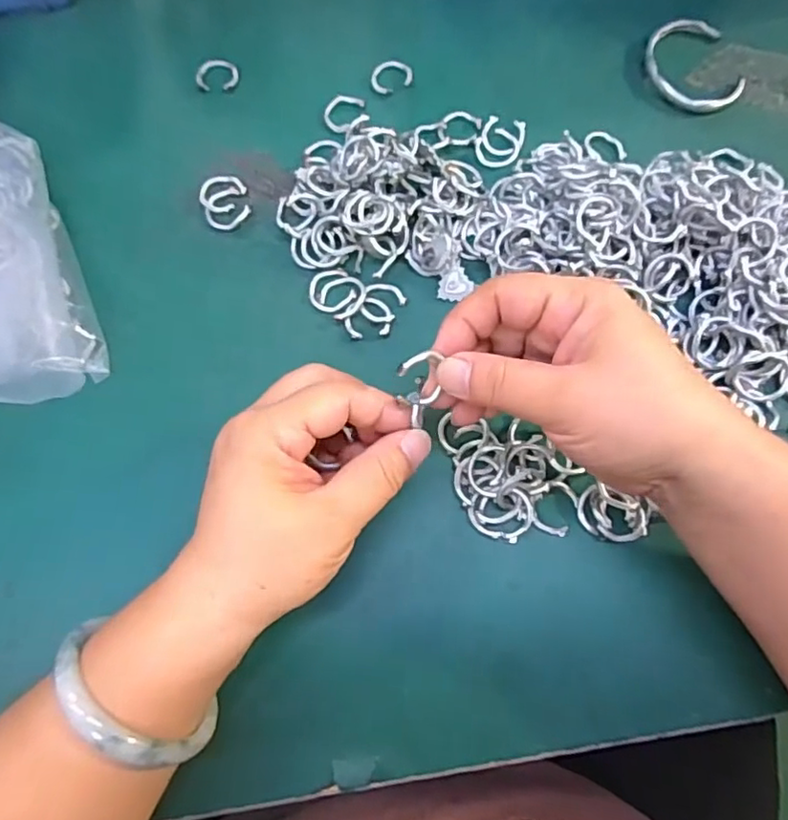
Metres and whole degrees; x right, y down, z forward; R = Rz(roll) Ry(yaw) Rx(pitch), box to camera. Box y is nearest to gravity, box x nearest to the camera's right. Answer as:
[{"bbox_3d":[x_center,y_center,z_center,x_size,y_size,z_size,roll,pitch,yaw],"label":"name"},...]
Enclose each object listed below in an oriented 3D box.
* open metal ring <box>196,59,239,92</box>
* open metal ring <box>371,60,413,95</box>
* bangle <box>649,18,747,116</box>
[{"bbox_3d":[-0.111,-0.213,0.375,0.025,0.005,0.023,0,74,1],"label":"open metal ring"},{"bbox_3d":[-0.001,-0.209,0.369,0.025,0.004,0.025,0,74,1],"label":"open metal ring"},{"bbox_3d":[0.183,-0.212,0.364,0.053,0.009,0.067,-20,75,-4],"label":"bangle"}]

